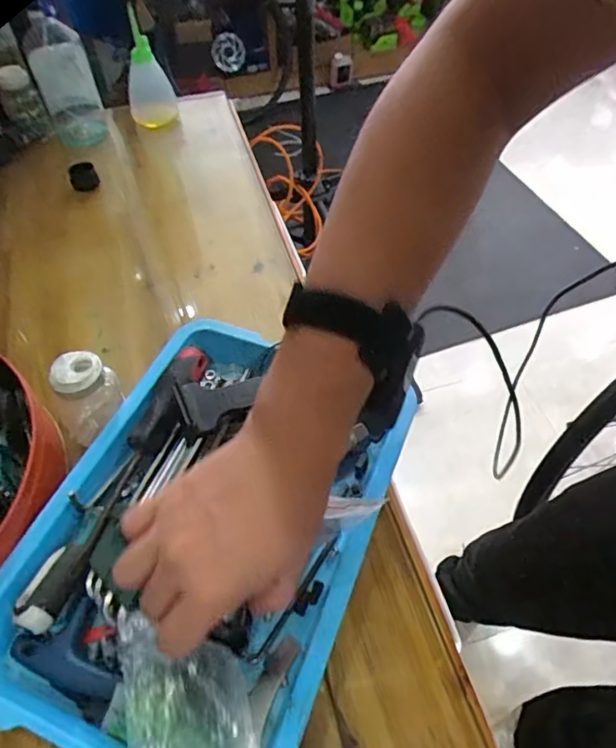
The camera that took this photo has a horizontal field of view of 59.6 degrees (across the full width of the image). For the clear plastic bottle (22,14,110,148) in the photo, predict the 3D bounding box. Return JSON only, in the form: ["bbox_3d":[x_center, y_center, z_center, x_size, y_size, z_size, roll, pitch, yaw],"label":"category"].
[{"bbox_3d":[-0.308,-0.369,0.693,0.072,0.157,0.080,-21,54,-14],"label":"clear plastic bottle"}]

